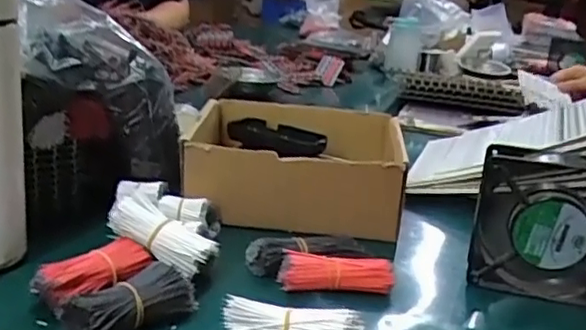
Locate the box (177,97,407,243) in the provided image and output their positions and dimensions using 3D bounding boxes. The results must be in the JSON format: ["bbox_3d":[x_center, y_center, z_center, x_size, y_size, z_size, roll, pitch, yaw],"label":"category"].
[{"bbox_3d":[0.006,-0.004,0.698,0.232,0.096,0.202,10,16,6],"label":"box"}]

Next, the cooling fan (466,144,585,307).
[{"bbox_3d":[0.214,0.054,0.520,0.118,0.124,0.035,10,18,17],"label":"cooling fan"}]

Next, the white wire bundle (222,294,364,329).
[{"bbox_3d":[-0.001,0.116,0.434,0.096,0.034,0.025,5,18,3],"label":"white wire bundle"}]

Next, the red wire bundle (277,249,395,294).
[{"bbox_3d":[0.036,0.091,0.515,0.092,0.028,0.025,4,18,-1],"label":"red wire bundle"}]

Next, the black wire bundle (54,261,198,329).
[{"bbox_3d":[-0.114,0.101,0.447,0.046,0.036,0.098,15,20,29],"label":"black wire bundle"}]

